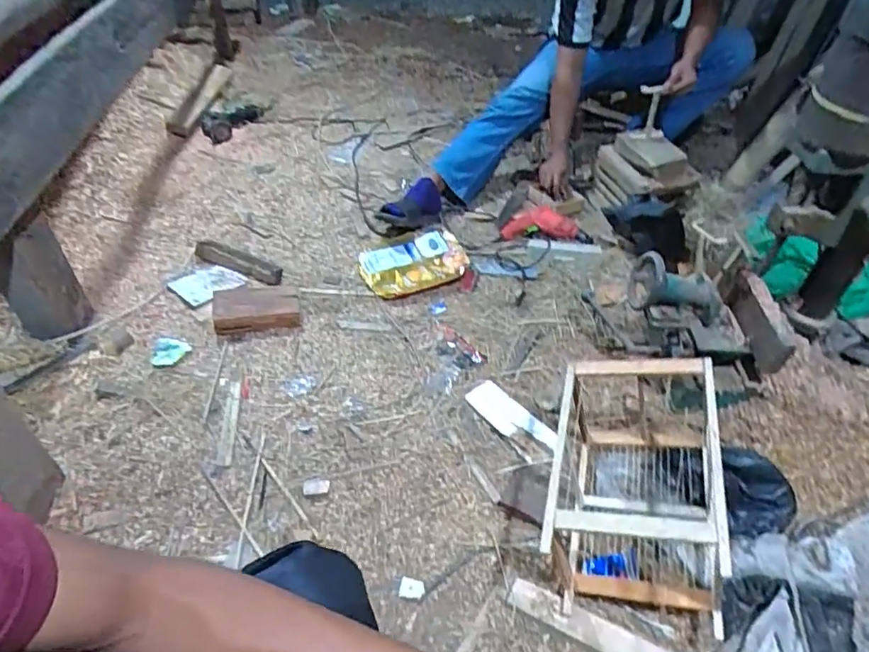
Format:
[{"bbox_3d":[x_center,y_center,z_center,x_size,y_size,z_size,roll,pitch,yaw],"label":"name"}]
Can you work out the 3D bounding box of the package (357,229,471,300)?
[{"bbox_3d":[-0.057,-0.177,1.532,0.297,0.037,0.213,-11,45,-14],"label":"package"}]

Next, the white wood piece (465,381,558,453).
[{"bbox_3d":[0.160,0.193,1.167,0.077,0.012,0.217,-28,51,-28],"label":"white wood piece"}]

